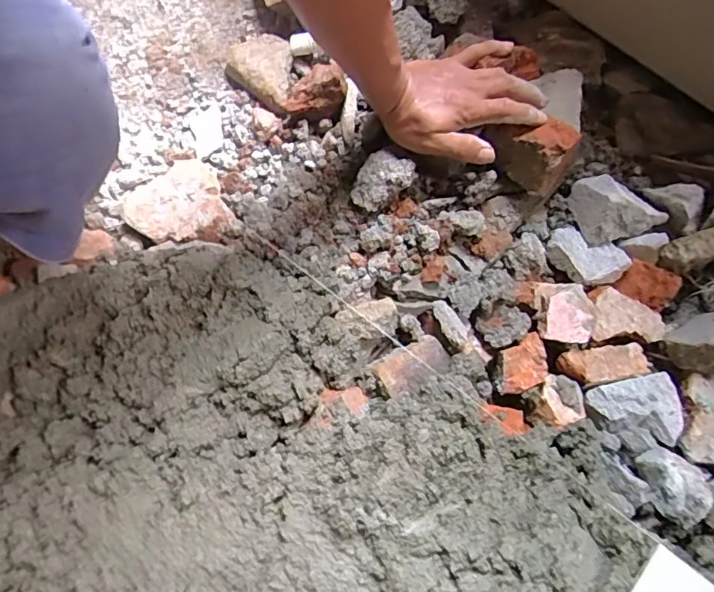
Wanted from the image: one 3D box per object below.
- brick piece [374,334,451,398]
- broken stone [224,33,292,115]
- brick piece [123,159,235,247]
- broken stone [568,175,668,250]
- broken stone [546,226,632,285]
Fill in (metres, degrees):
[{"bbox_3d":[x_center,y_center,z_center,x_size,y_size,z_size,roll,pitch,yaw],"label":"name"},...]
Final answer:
[{"bbox_3d":[0.051,0.061,0.450,0.066,0.023,0.037,-29,76,-7],"label":"brick piece"},{"bbox_3d":[-0.091,-0.240,0.542,0.062,0.025,0.094,-42,78,-10],"label":"broken stone"},{"bbox_3d":[-0.176,-0.084,0.499,0.090,0.024,0.086,-25,75,-6],"label":"brick piece"},{"bbox_3d":[0.251,-0.093,0.497,0.073,0.038,0.077,0,74,1],"label":"broken stone"},{"bbox_3d":[0.221,-0.039,0.493,0.073,0.019,0.051,42,79,12],"label":"broken stone"}]

